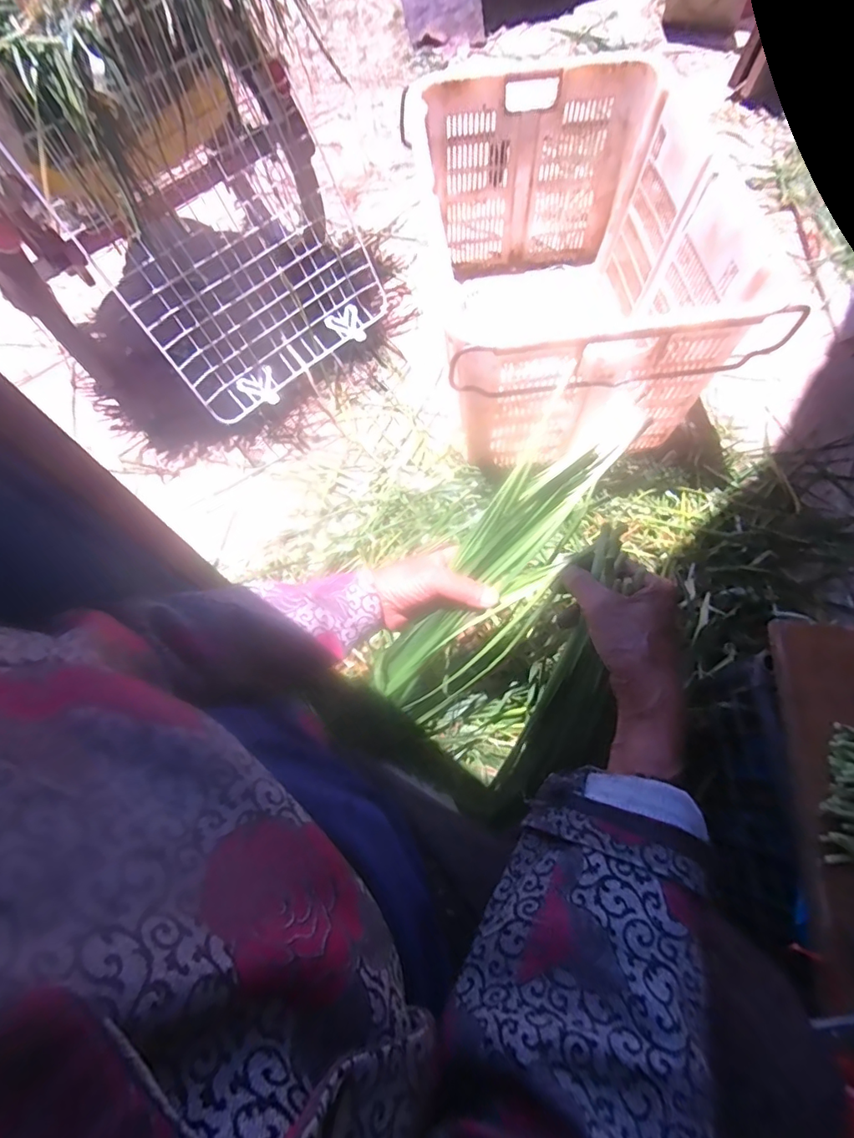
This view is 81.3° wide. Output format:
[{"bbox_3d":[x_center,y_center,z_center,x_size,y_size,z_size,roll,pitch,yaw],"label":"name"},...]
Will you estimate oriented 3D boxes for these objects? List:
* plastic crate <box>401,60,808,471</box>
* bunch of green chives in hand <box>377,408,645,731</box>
[{"bbox_3d":[0.262,-0.565,0.979,0.488,0.374,0.722,-5,68,1],"label":"plastic crate"},{"bbox_3d":[0.065,0.003,0.442,0.091,0.034,0.320,38,101,17],"label":"bunch of green chives in hand"}]

